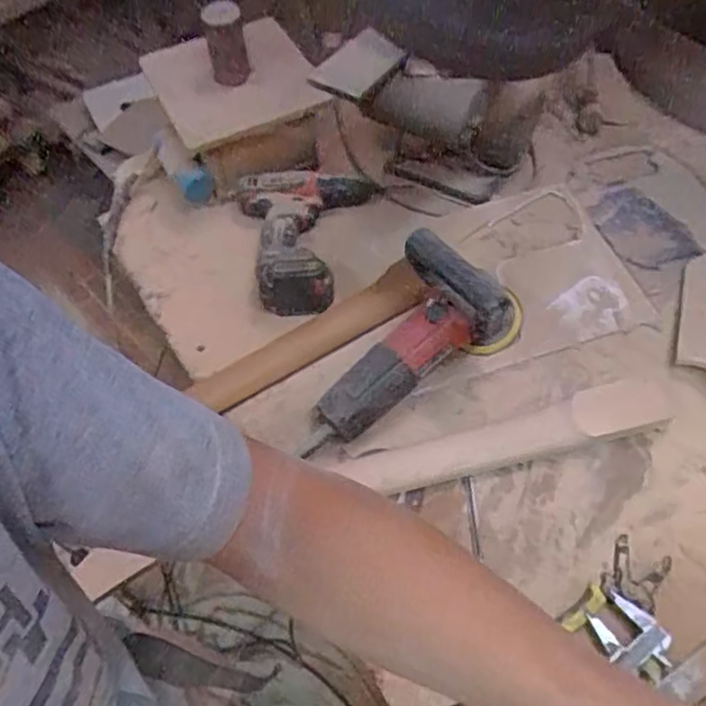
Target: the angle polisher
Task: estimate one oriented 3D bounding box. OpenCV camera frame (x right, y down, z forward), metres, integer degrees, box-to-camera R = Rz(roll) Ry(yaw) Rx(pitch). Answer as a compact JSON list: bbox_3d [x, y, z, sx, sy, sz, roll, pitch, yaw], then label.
[{"bbox_3d":[0.076,-0.012,0.710,0.132,0.152,0.229,31,65,19],"label":"angle polisher"}]

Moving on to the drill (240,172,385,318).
[{"bbox_3d":[-0.051,-0.150,0.858,0.170,0.066,0.202,-7,59,-2],"label":"drill"}]

